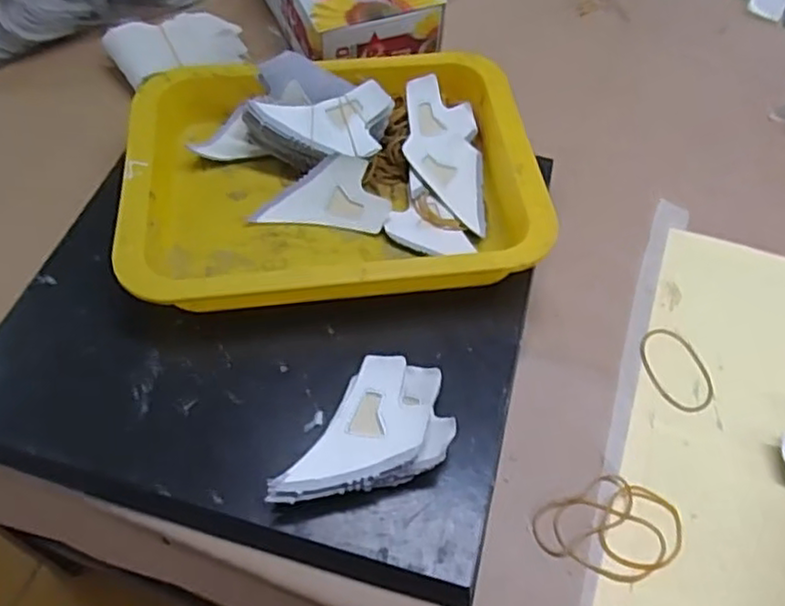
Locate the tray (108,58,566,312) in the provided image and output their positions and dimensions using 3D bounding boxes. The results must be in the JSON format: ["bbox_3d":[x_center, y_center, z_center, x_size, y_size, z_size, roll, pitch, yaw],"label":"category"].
[{"bbox_3d":[-0.038,-0.084,0.441,0.257,0.042,0.200,-5,57,-3],"label":"tray"}]

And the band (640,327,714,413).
[{"bbox_3d":[0.175,0.040,0.421,0.037,0.004,0.059,-13,58,-8],"label":"band"}]

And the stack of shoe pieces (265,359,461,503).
[{"bbox_3d":[-0.017,0.066,0.354,0.092,0.025,0.063,-10,57,-8],"label":"stack of shoe pieces"}]

